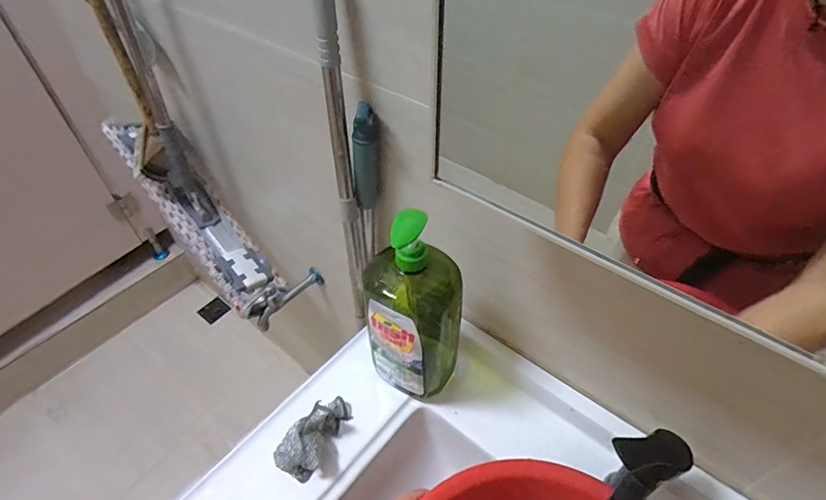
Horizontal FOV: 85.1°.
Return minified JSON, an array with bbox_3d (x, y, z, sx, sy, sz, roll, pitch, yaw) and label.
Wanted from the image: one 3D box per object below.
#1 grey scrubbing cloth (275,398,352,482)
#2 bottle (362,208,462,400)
[{"bbox_3d":[-0.123,0.235,0.579,0.049,0.048,0.111,29,53,26],"label":"grey scrubbing cloth"},{"bbox_3d":[-0.001,0.076,0.554,0.105,0.286,0.079,24,51,22],"label":"bottle"}]

